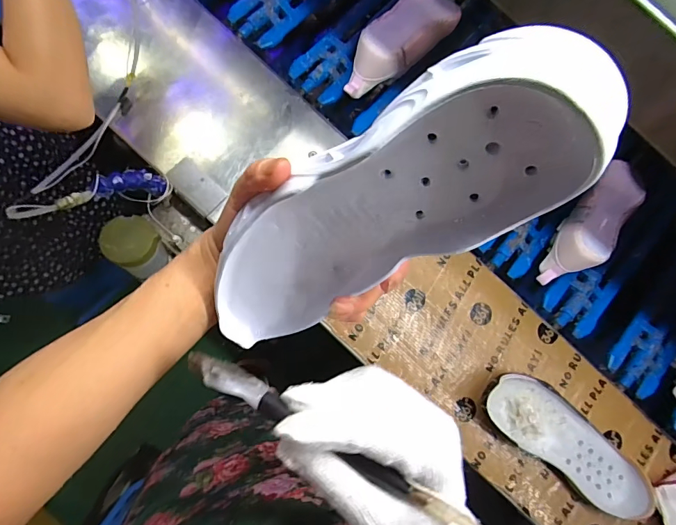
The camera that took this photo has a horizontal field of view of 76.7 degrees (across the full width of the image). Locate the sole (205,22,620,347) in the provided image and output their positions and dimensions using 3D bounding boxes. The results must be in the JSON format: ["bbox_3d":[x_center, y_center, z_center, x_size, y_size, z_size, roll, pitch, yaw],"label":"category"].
[{"bbox_3d":[0.012,-0.021,0.235,0.057,0.251,0.074,-24,84,-49],"label":"sole"}]

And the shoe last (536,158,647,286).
[{"bbox_3d":[0.394,-0.061,0.651,0.078,0.090,0.229,42,82,1],"label":"shoe last"}]

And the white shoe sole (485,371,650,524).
[{"bbox_3d":[0.311,0.245,0.593,0.246,0.055,0.085,37,82,0],"label":"white shoe sole"}]

